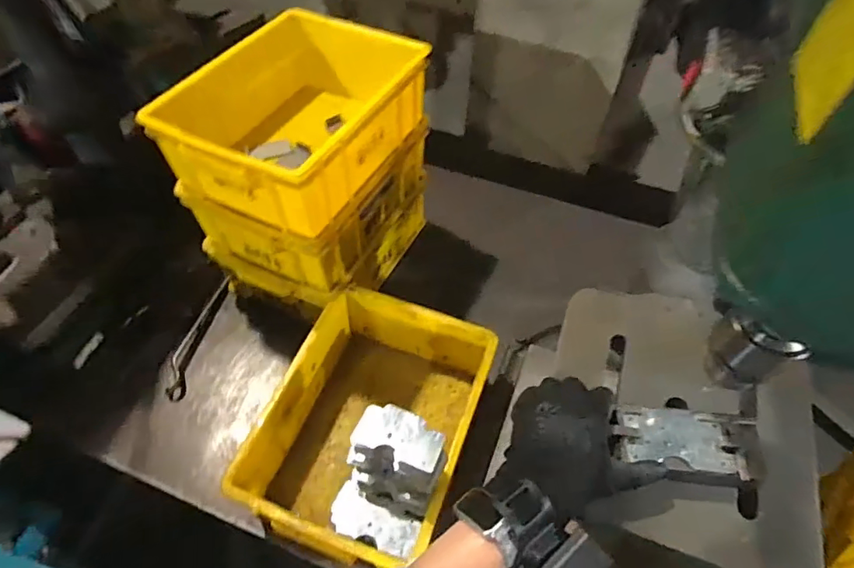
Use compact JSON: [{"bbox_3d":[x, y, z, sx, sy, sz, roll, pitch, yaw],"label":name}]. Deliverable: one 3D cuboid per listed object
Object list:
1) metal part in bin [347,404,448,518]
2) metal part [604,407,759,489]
[{"bbox_3d":[-0.035,0.208,0.594,0.108,0.117,0.083,23,57,16],"label":"metal part in bin"},{"bbox_3d":[0.228,0.140,0.446,0.123,0.014,0.062,7,55,5],"label":"metal part"}]

